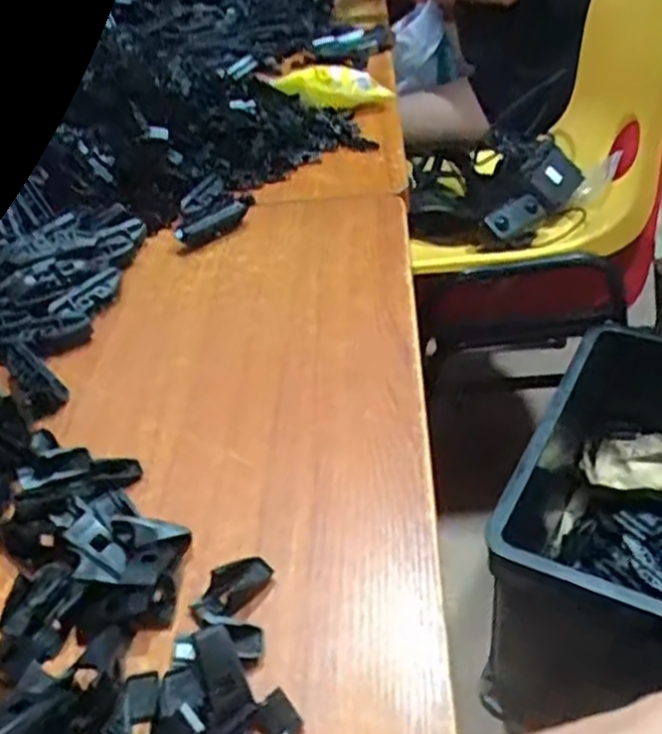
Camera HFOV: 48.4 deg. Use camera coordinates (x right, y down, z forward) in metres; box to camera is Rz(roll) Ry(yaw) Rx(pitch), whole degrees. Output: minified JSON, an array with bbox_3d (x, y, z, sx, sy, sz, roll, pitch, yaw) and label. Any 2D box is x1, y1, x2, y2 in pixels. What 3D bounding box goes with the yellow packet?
[{"bbox_3d":[0.002,-0.338,0.890,0.141,0.033,0.056,-2,37,7],"label":"yellow packet"}]

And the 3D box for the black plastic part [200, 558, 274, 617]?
[{"bbox_3d":[-0.045,0.106,0.360,0.034,0.009,0.022,-34,44,-31],"label":"black plastic part"}]

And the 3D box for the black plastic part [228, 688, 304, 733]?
[{"bbox_3d":[-0.031,0.151,0.299,0.040,0.012,0.017,-32,43,-29],"label":"black plastic part"}]

